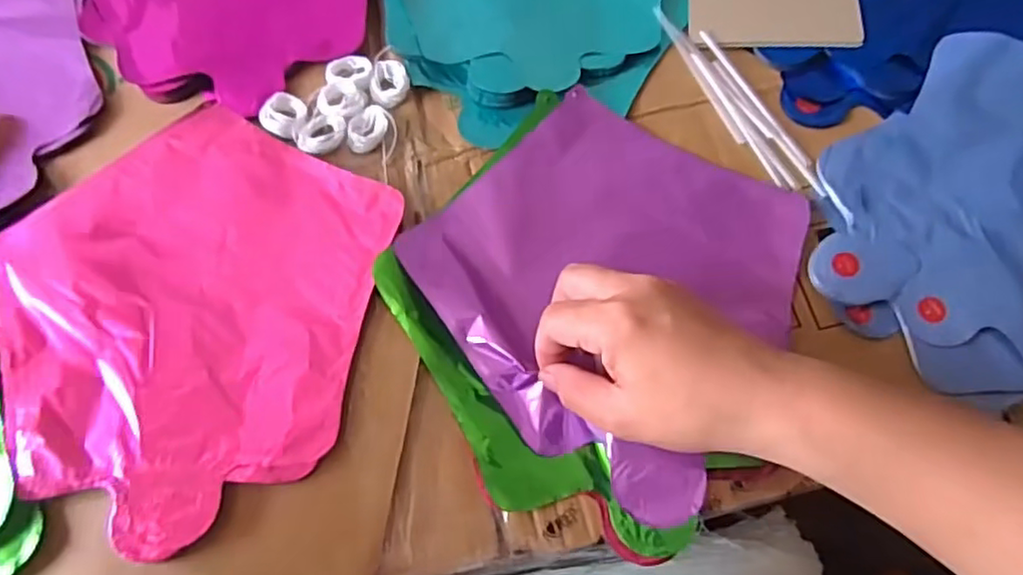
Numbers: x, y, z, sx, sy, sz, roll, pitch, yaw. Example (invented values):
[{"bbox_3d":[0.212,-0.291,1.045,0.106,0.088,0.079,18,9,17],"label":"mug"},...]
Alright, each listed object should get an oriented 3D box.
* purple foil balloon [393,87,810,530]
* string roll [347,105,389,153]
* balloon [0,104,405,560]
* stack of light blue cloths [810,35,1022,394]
[{"bbox_3d":[0.057,-0.014,0.383,0.208,0.031,0.208,35,71,16],"label":"purple foil balloon"},{"bbox_3d":[-0.092,-0.103,0.426,0.025,0.010,0.029,0,65,1],"label":"string roll"},{"bbox_3d":[-0.186,0.008,0.380,0.223,0.008,0.226,26,69,13],"label":"balloon"},{"bbox_3d":[0.327,-0.044,0.397,0.267,0.031,0.228,11,66,6],"label":"stack of light blue cloths"}]

